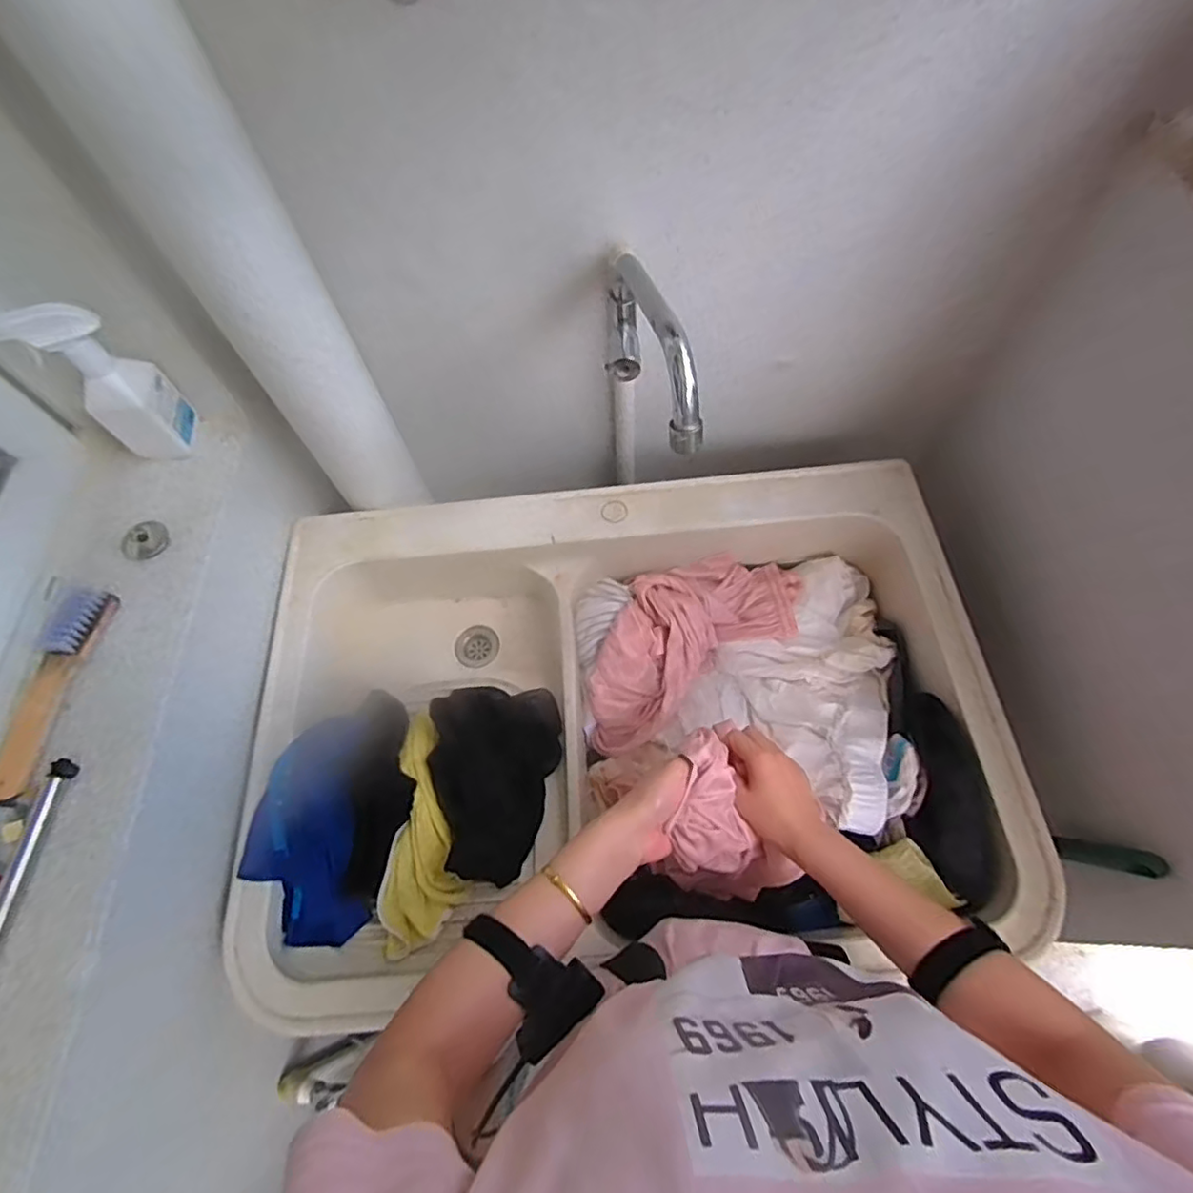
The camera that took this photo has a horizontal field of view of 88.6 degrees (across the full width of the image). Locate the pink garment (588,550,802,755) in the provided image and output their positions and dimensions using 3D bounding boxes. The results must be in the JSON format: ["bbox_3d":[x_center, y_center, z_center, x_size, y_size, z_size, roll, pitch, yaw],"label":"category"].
[{"bbox_3d":[0.116,0.046,0.833,0.338,0.048,0.176,-31,66,-11],"label":"pink garment"}]

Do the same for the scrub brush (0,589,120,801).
[{"bbox_3d":[-0.521,0.086,0.585,0.042,0.027,0.202,2,64,4],"label":"scrub brush"}]

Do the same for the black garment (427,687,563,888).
[{"bbox_3d":[-0.118,0.209,0.721,0.135,0.099,0.228,-2,64,3],"label":"black garment"}]

